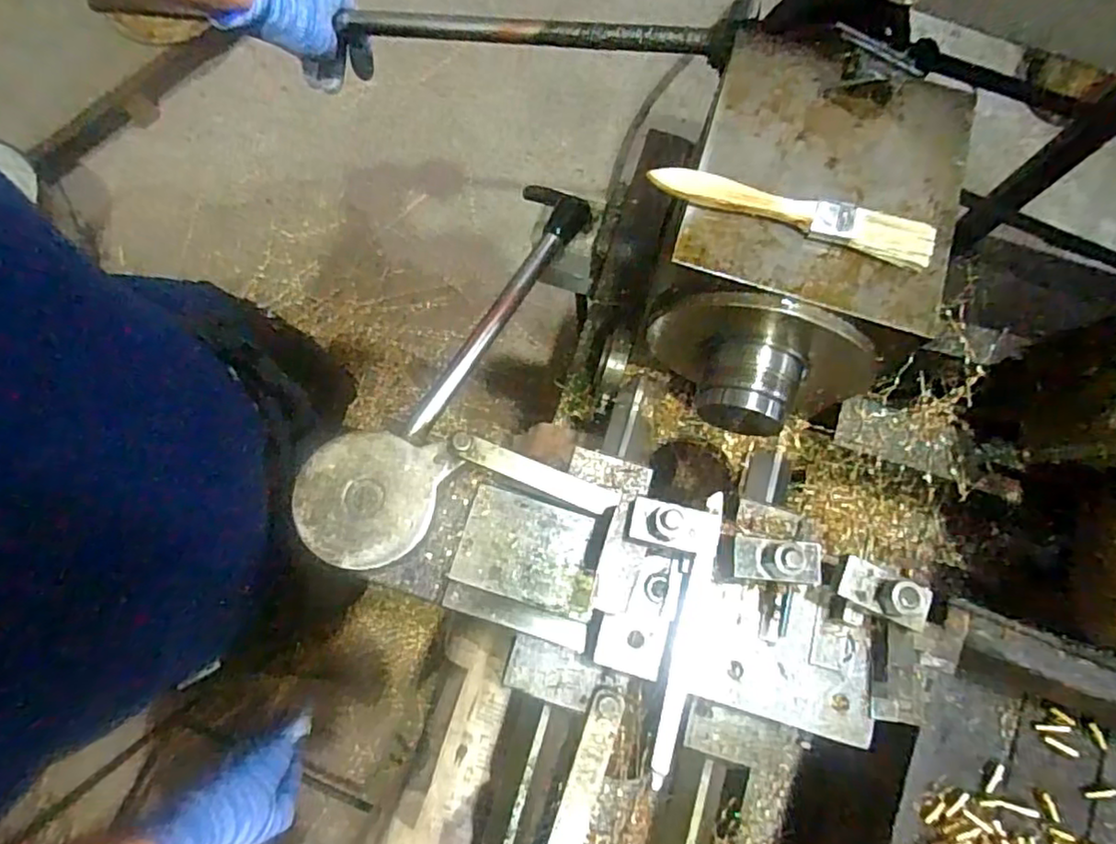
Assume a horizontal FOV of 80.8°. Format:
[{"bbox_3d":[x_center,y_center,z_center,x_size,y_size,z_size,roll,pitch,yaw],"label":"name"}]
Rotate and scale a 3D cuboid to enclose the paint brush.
[{"bbox_3d":[0.134,-0.123,0.375,0.161,0.015,0.024,17,76,5],"label":"paint brush"}]

